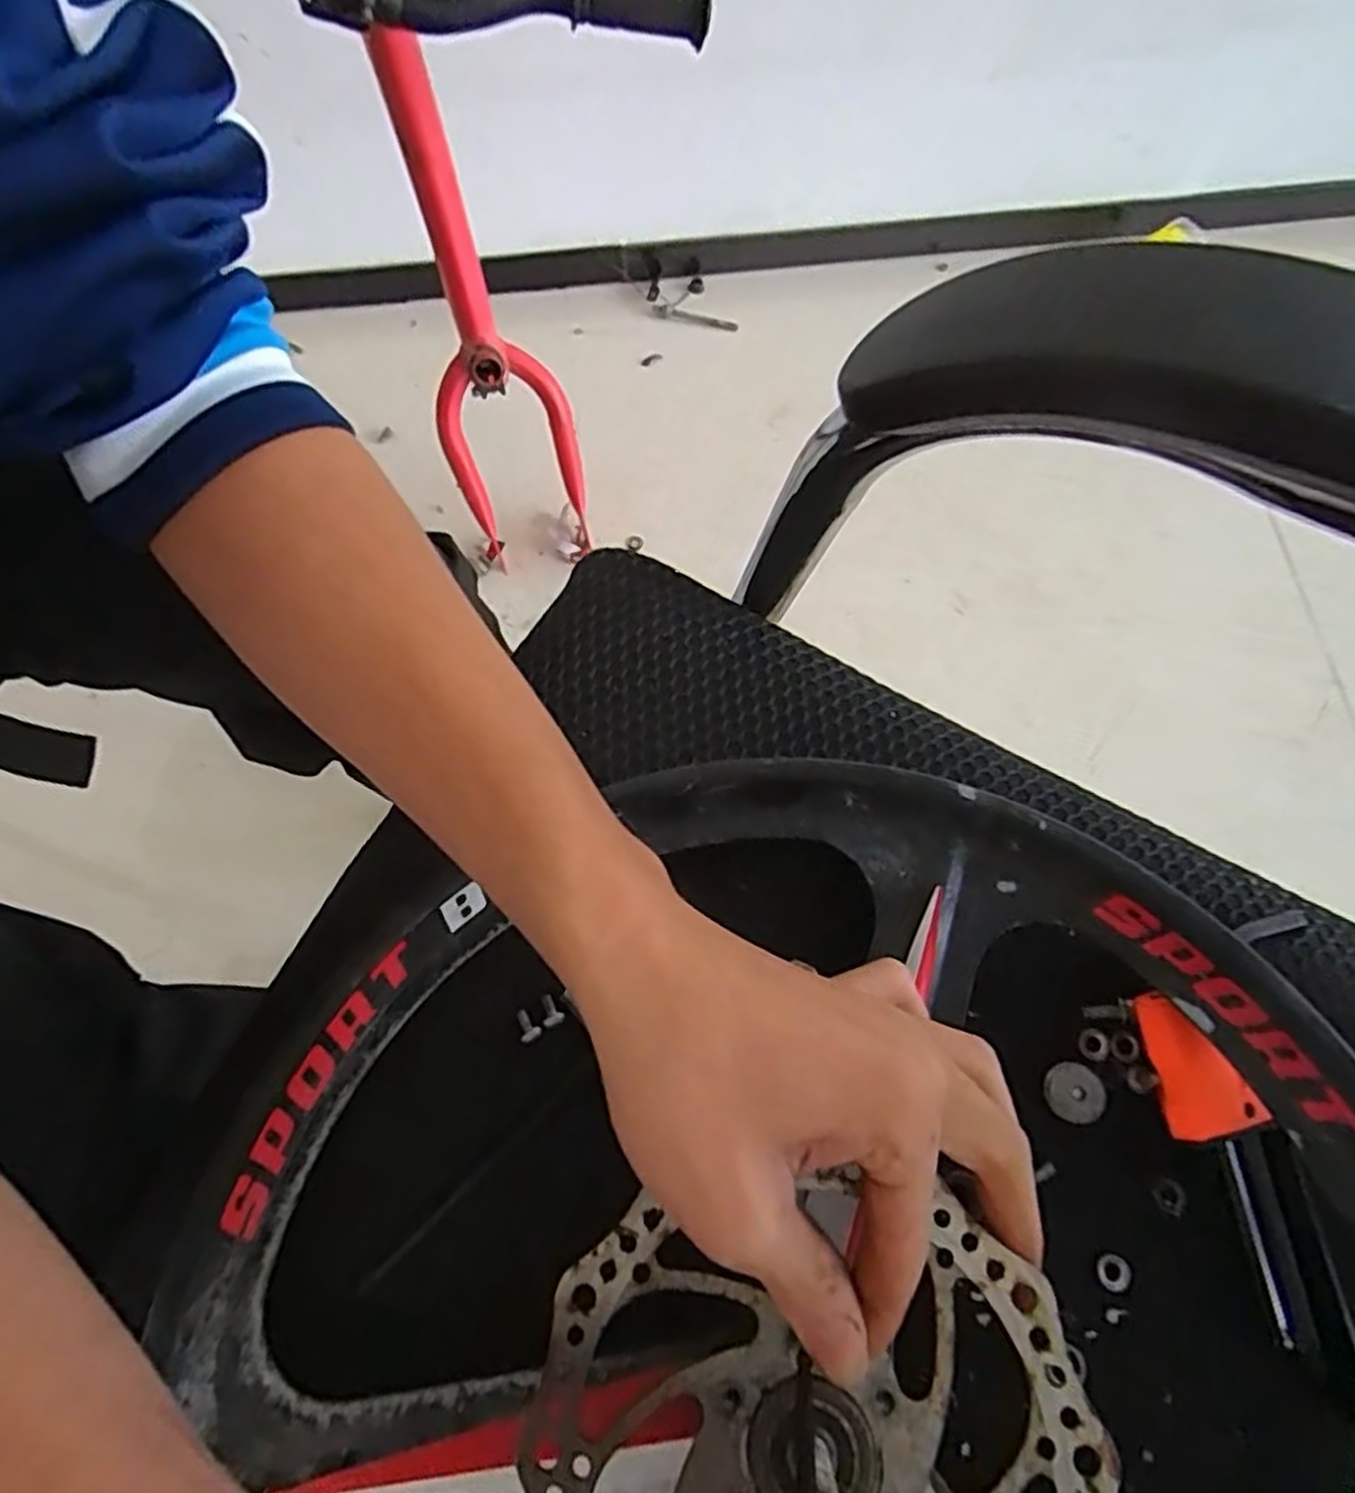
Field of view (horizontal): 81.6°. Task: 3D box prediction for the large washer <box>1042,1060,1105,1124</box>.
[{"bbox_3d":[0.155,0.135,0.306,0.020,0.007,0.021,0,72,1],"label":"large washer"}]

